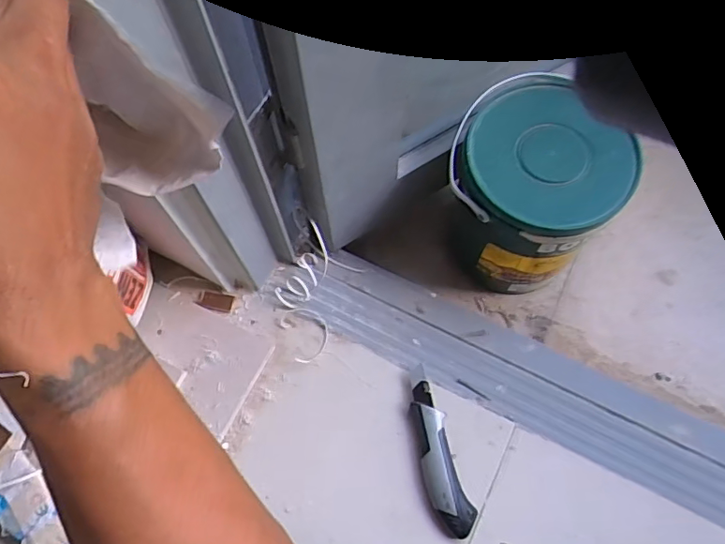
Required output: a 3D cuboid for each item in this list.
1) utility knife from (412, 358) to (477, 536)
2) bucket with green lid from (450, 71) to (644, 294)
[{"bbox_3d":[0.076,0.183,0.556,0.039,0.024,0.165,-15,69,-4],"label":"utility knife"},{"bbox_3d":[0.184,-0.086,0.615,0.166,0.191,0.160,-1,68,2],"label":"bucket with green lid"}]

